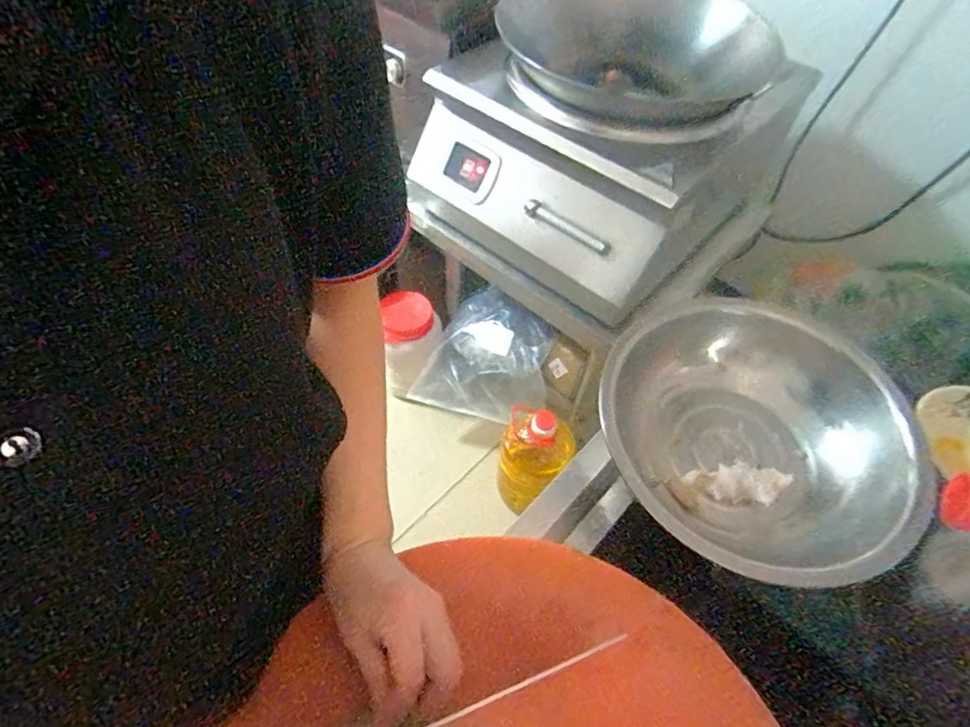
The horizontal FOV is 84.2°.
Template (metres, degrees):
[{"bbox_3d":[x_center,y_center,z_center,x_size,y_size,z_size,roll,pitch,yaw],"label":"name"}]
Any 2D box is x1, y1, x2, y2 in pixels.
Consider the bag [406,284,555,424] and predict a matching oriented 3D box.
[{"bbox_3d":[0.015,-0.004,1.353,0.311,0.240,0.235,25,56,15],"label":"bag"}]

